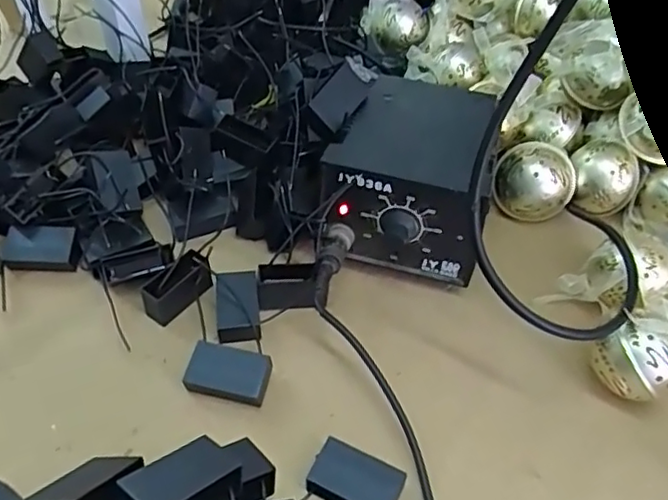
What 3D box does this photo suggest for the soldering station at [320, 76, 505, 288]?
[{"bbox_3d":[0.062,-0.055,0.459,0.110,0.102,0.138,17,48,14],"label":"soldering station"}]

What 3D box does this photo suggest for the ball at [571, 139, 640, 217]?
[{"bbox_3d":[0.211,-0.058,0.490,0.052,0.043,0.042,22,49,18],"label":"ball"}]

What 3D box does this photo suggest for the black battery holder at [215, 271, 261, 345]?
[{"bbox_3d":[-0.065,0.039,0.422,0.028,0.019,0.050,-5,47,-7],"label":"black battery holder"}]

